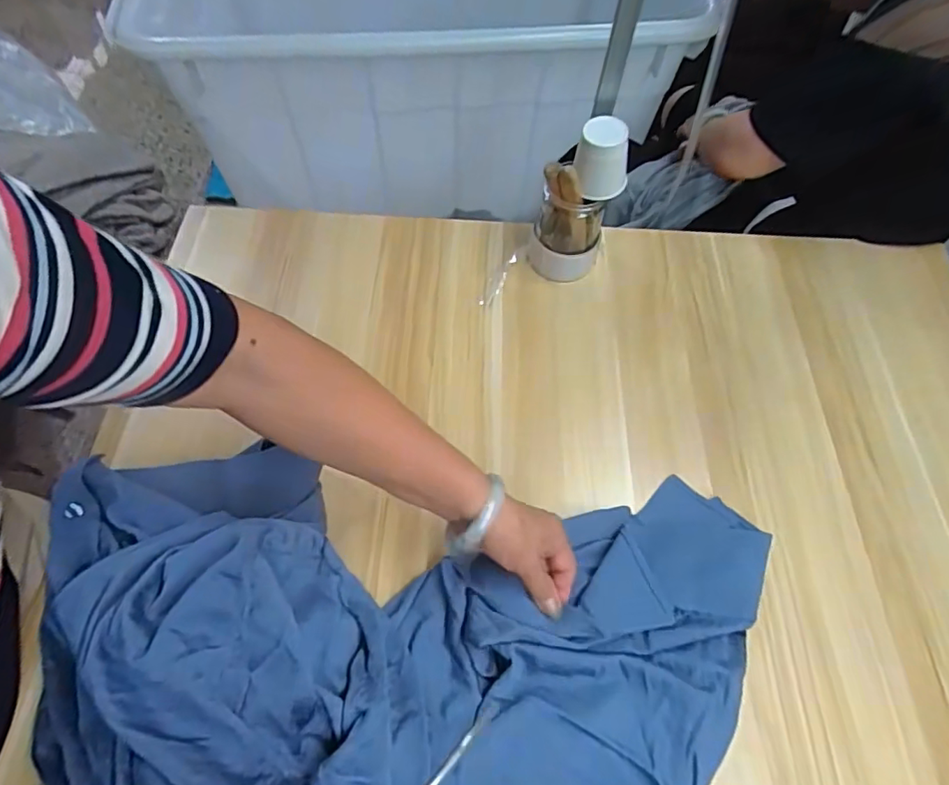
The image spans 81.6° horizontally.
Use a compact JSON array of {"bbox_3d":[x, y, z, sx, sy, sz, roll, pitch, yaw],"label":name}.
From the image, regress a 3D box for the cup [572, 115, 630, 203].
[{"bbox_3d":[0.134,-0.239,0.575,0.056,0.067,0.062,15,61,7],"label":"cup"}]

